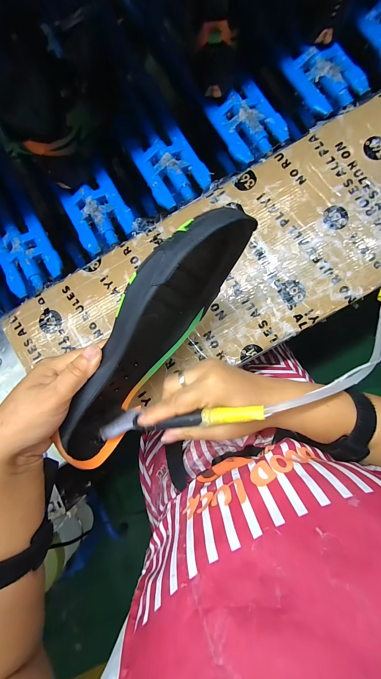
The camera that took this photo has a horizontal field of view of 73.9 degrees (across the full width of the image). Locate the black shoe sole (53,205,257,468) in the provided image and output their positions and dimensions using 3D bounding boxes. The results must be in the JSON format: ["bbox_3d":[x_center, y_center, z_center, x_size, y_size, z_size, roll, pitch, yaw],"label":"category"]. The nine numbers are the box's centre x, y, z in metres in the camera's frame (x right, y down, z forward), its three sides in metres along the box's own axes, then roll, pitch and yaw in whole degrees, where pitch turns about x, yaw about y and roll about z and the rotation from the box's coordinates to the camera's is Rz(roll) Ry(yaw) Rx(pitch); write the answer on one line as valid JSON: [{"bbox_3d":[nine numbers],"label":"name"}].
[{"bbox_3d":[-0.036,0.000,0.237,0.047,0.109,0.253,36,108,9],"label":"black shoe sole"}]

